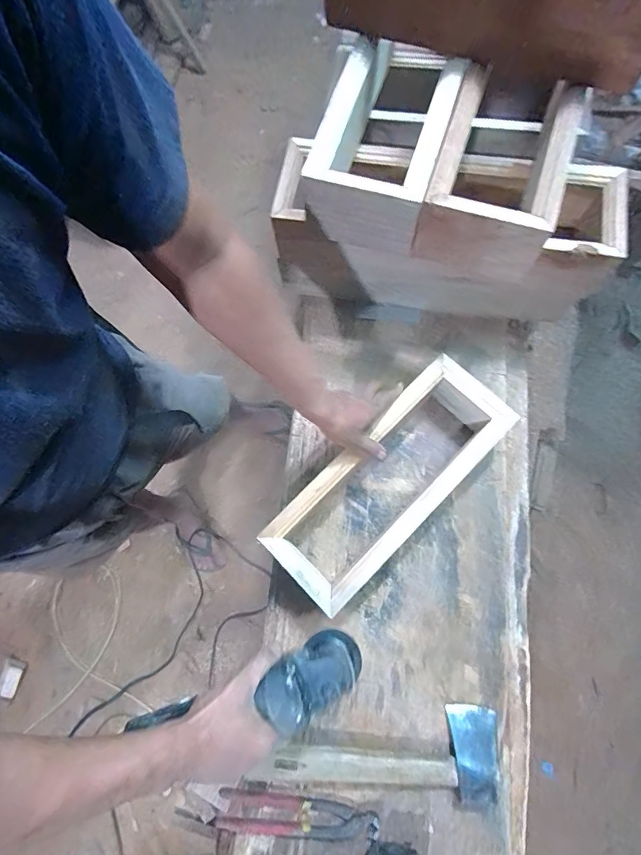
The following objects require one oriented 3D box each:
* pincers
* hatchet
[{"bbox_3d":[-0.032,0.532,0.585,0.218,0.014,0.049,5,78,4],"label":"pincers"},{"bbox_3d":[0.084,0.467,0.596,0.333,0.034,0.107,-4,78,2],"label":"hatchet"}]

